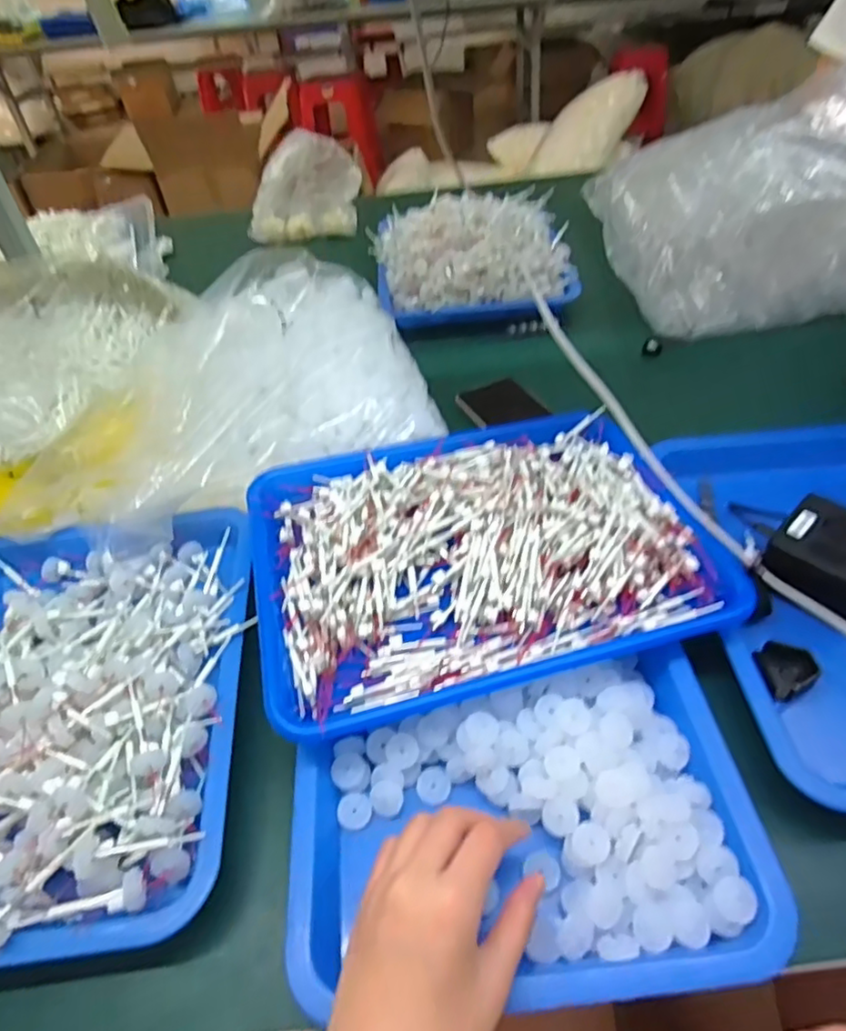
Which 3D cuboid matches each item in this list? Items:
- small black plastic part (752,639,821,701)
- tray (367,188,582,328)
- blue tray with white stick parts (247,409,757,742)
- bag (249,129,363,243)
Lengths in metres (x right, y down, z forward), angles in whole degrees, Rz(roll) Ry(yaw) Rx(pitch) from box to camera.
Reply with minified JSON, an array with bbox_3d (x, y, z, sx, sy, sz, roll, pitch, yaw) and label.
[{"bbox_3d":[0.251,0.106,0.430,0.035,0.017,0.037,-19,47,-13],"label":"small black plastic part"},{"bbox_3d":[0.066,-0.374,0.860,0.264,0.082,0.287,-4,46,2],"label":"tray"},{"bbox_3d":[0.040,0.022,0.478,0.326,0.042,0.236,-13,46,-7],"label":"blue tray with white stick parts"},{"bbox_3d":[-0.199,-0.564,1.056,0.172,0.111,0.175,-1,46,4],"label":"bag"}]

